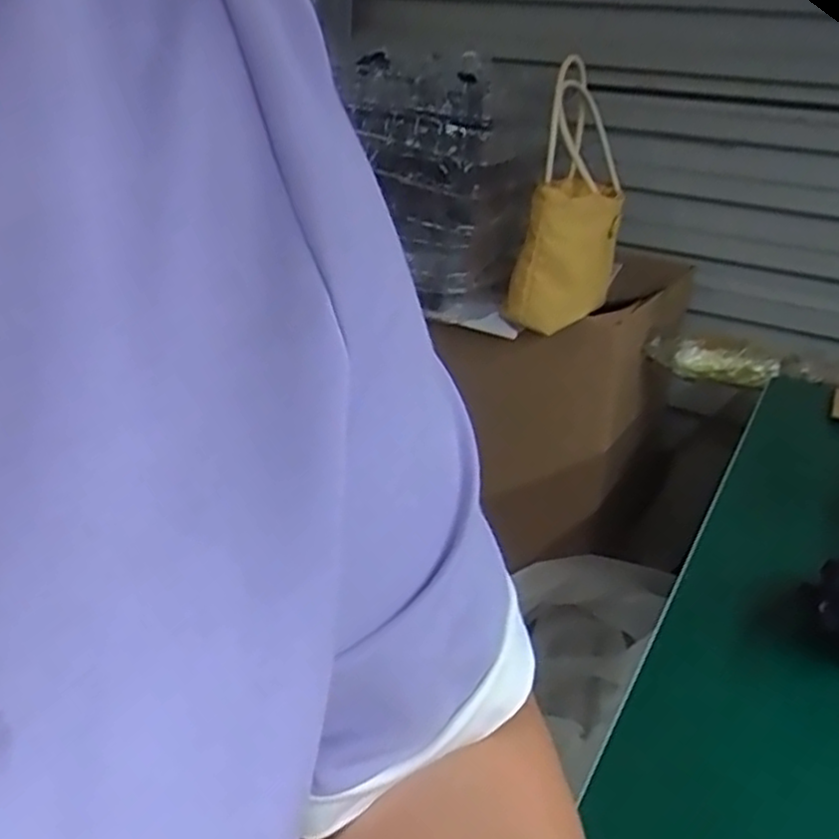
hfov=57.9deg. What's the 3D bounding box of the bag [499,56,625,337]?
[{"bbox_3d":[0.159,-0.226,0.785,0.100,0.276,0.121,11,-1,12],"label":"bag"}]

